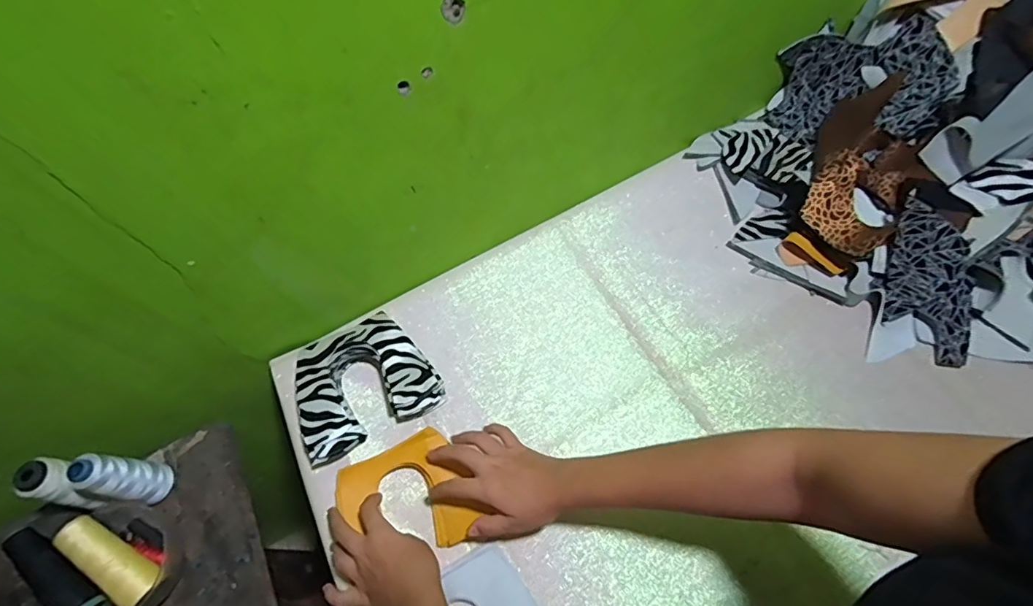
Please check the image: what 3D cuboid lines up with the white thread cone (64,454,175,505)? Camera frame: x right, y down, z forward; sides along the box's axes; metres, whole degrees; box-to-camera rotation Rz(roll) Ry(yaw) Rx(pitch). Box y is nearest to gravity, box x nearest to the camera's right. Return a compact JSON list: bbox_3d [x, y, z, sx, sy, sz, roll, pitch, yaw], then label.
[{"bbox_3d":[-0.431,0.194,0.553,0.044,0.113,0.041,5,64,9],"label":"white thread cone"}]

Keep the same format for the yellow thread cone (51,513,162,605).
[{"bbox_3d":[-0.426,0.269,0.529,0.113,0.034,0.037,37,72,5],"label":"yellow thread cone"}]

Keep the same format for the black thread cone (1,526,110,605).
[{"bbox_3d":[-0.462,0.270,0.502,0.115,0.038,0.041,40,73,7],"label":"black thread cone"}]

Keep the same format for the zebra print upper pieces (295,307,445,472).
[{"bbox_3d":[-0.185,0.095,0.605,0.166,0.049,0.139,-29,67,-10],"label":"zebra print upper pieces"}]

